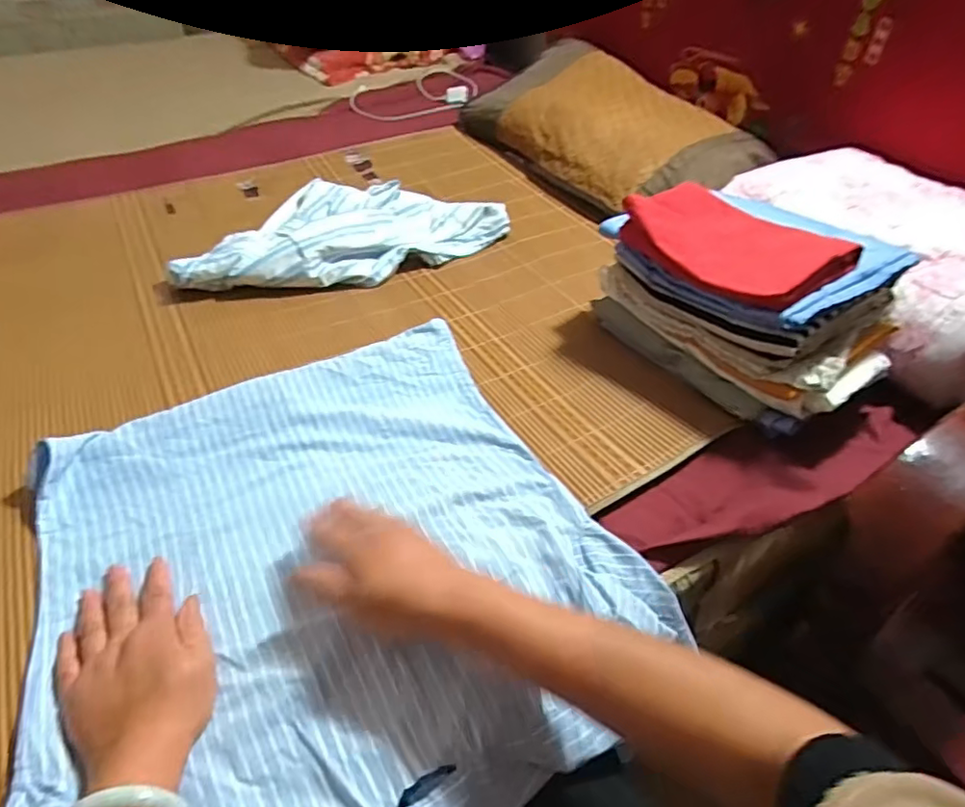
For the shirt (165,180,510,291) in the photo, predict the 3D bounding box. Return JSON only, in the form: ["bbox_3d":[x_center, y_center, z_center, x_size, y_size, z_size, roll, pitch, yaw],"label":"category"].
[{"bbox_3d":[-0.220,-0.308,0.961,0.497,0.062,0.309,-10,44,-13],"label":"shirt"}]

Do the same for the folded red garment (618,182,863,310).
[{"bbox_3d":[0.283,-0.184,0.669,0.149,0.049,0.233,-23,49,-25],"label":"folded red garment"}]

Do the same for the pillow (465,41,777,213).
[{"bbox_3d":[0.253,-0.559,1.187,0.334,0.157,0.593,-24,49,-25],"label":"pillow"}]

